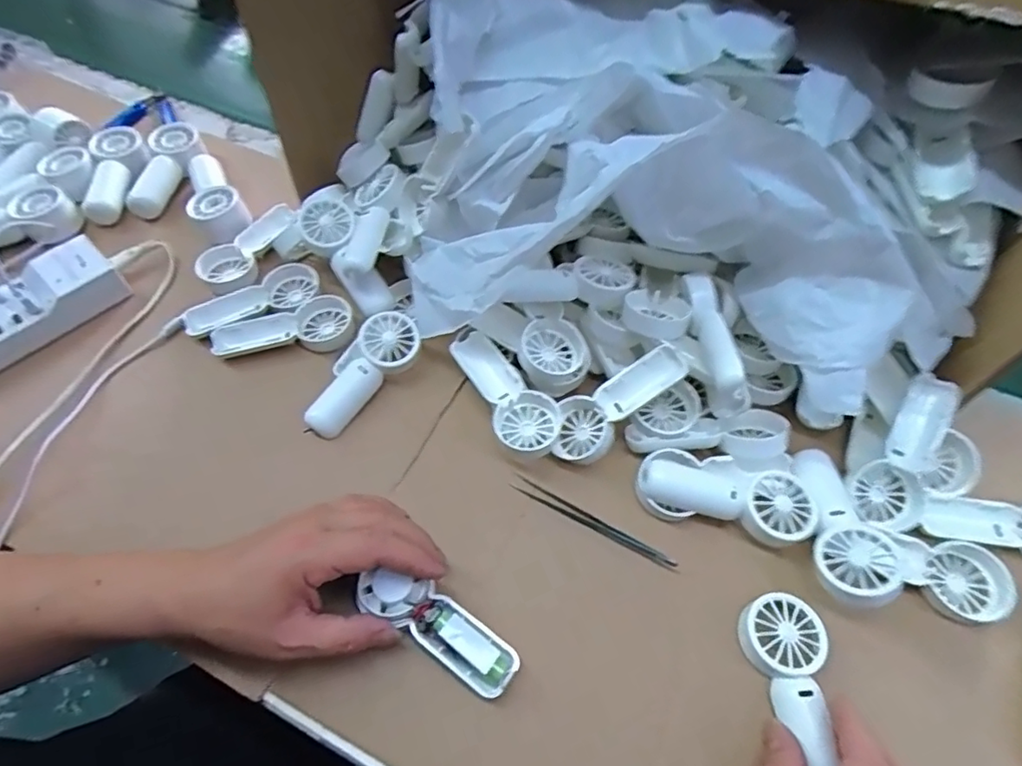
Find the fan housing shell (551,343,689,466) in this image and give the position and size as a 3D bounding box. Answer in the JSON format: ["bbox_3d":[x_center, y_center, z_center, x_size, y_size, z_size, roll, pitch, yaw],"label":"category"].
[{"bbox_3d":[0.074,0.013,0.411,0.108,0.025,0.044,-41,60,16],"label":"fan housing shell"}]

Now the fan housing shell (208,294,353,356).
[{"bbox_3d":[-0.189,-0.044,0.477,0.111,0.016,0.038,-16,59,-11],"label":"fan housing shell"}]

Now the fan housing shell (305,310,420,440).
[{"bbox_3d":[-0.115,-0.006,0.450,0.042,0.021,0.111,31,76,18],"label":"fan housing shell"}]

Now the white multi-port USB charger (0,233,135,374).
[{"bbox_3d":[-0.400,-0.066,0.475,0.056,0.031,0.134,39,64,22],"label":"white multi-port USB charger"}]

